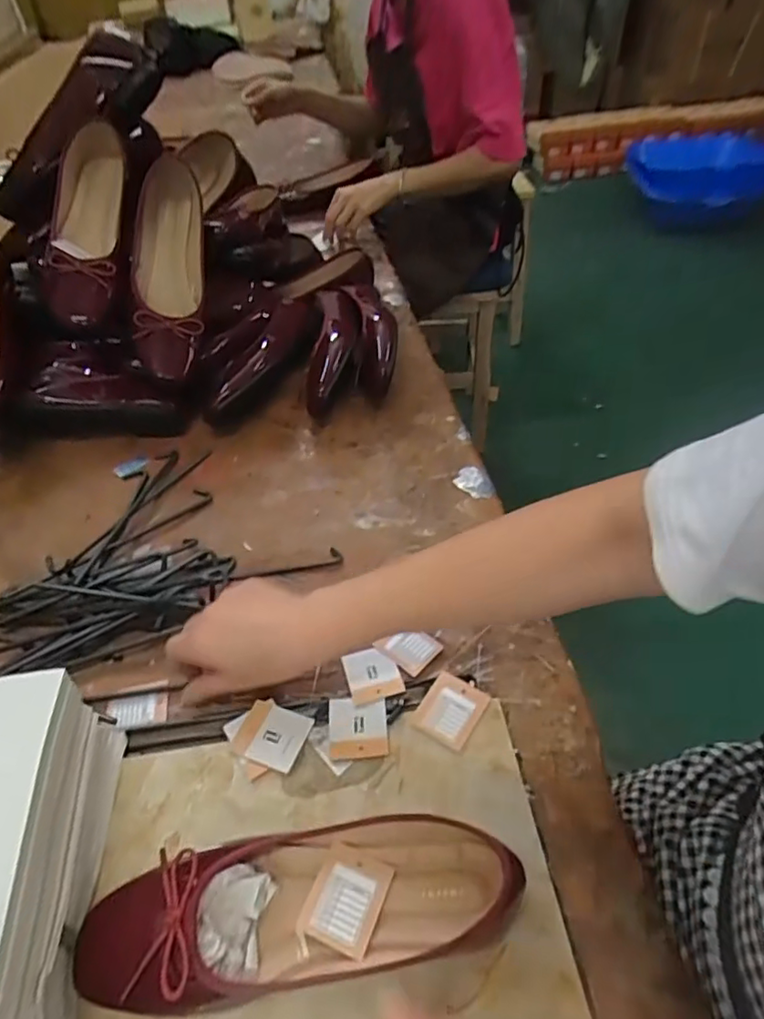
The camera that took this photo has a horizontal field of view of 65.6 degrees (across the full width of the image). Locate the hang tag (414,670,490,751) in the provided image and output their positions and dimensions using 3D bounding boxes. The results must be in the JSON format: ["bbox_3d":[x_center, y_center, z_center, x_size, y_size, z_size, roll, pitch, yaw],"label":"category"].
[{"bbox_3d":[0.053,0.153,0.454,0.042,0.004,0.050,22,56,26],"label":"hang tag"}]

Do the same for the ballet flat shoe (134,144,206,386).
[{"bbox_3d":[-0.244,-0.270,0.671,0.074,0.070,0.231,0,85,1],"label":"ballet flat shoe"}]

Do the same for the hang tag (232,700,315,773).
[{"bbox_3d":[-0.082,0.169,0.446,0.049,0.004,0.044,14,49,16],"label":"hang tag"}]

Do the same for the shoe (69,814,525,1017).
[{"bbox_3d":[-0.046,0.234,0.353,0.254,0.050,0.079,-8,48,-3],"label":"shoe"}]

